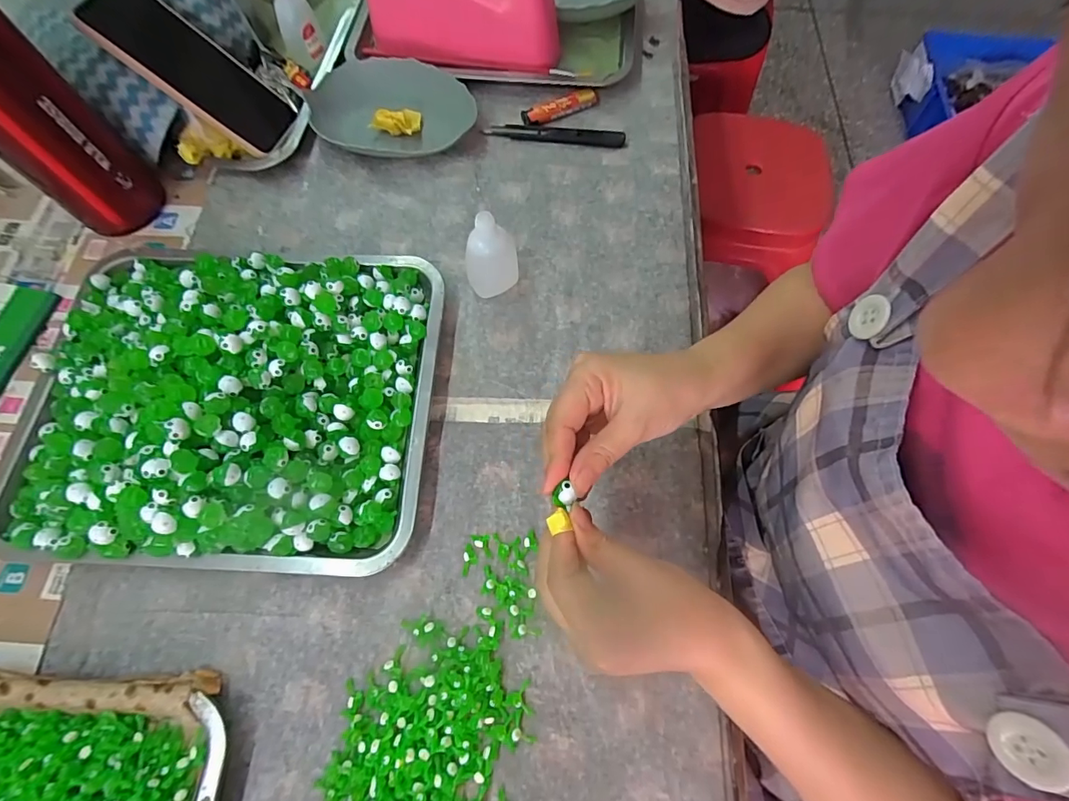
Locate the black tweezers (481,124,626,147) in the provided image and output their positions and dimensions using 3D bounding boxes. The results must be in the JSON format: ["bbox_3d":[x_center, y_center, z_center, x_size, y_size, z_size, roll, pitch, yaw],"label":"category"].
[{"bbox_3d":[0.020,-0.269,0.483,0.140,0.010,0.021,6,68,2],"label":"black tweezers"}]

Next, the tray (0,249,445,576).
[{"bbox_3d":[-0.230,-0.013,0.358,0.296,0.054,0.254,3,68,1],"label":"tray"}]

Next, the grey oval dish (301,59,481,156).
[{"bbox_3d":[-0.143,-0.292,0.483,0.160,0.033,0.115,9,69,4],"label":"grey oval dish"}]

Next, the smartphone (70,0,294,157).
[{"bbox_3d":[-0.304,-0.300,0.434,0.150,0.012,0.077,34,59,-33],"label":"smartphone"}]

